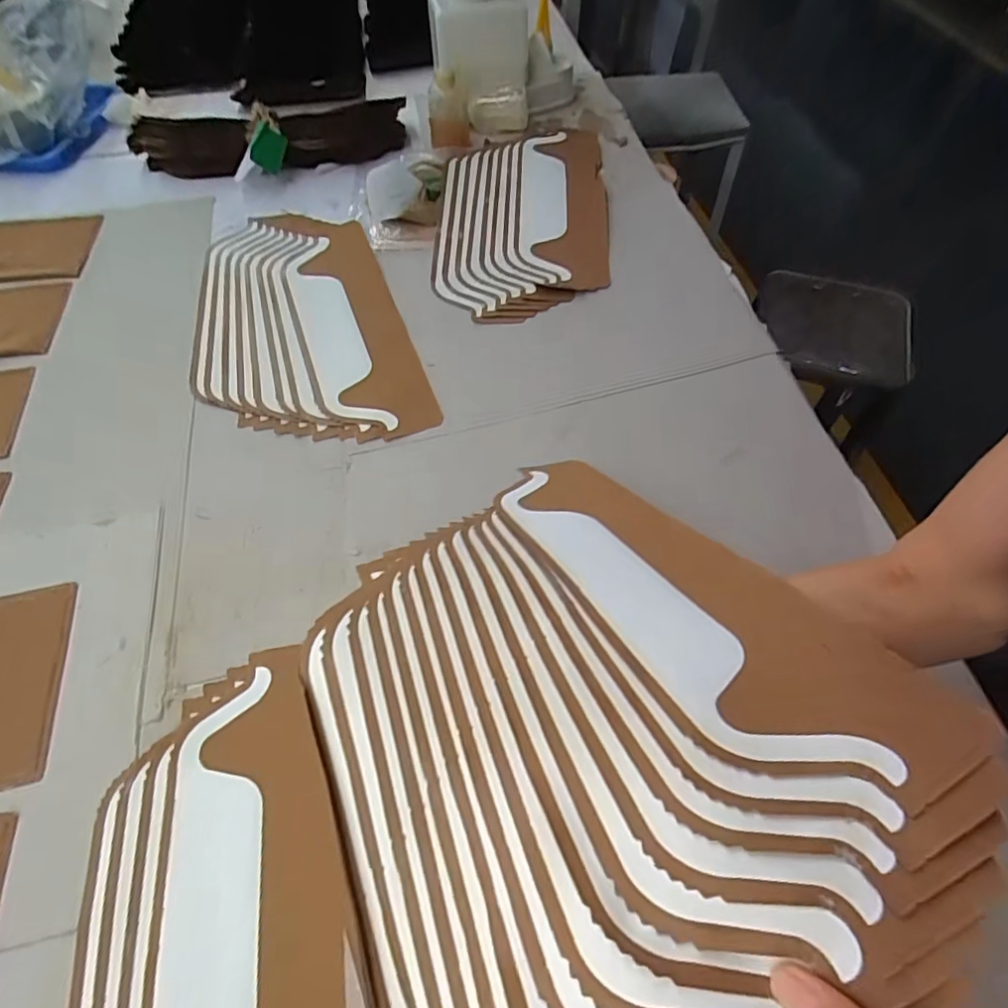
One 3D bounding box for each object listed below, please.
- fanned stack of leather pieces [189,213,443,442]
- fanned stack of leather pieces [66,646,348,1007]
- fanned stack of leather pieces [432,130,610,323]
[{"bbox_3d":[-0.278,-0.254,0.739,0.259,0.023,0.463,-18,60,-10],"label":"fanned stack of leather pieces"},{"bbox_3d":[-0.213,0.332,0.401,0.177,0.033,0.415,-11,59,-7],"label":"fanned stack of leather pieces"},{"bbox_3d":[0.031,-0.452,0.854,0.254,0.046,0.474,4,58,-2],"label":"fanned stack of leather pieces"}]

